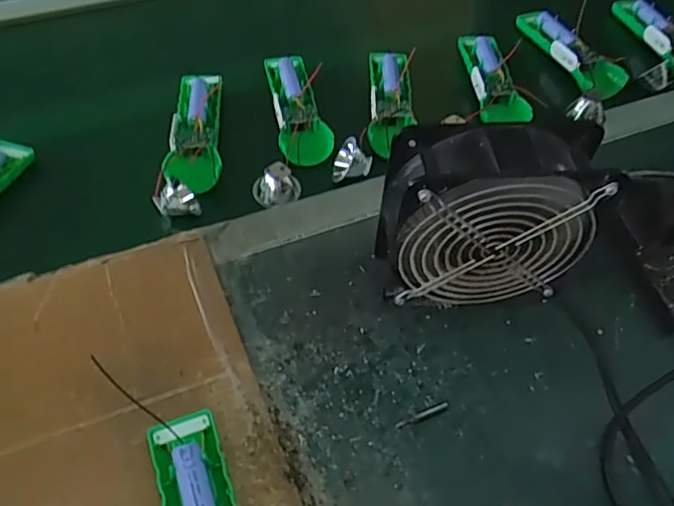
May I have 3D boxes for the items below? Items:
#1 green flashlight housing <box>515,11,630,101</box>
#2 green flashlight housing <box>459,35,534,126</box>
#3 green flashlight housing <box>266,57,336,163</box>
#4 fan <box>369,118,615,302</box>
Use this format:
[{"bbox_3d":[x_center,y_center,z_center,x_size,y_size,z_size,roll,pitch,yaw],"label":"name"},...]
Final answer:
[{"bbox_3d":[0.237,-0.209,0.596,0.035,0.030,0.149,-17,56,-16],"label":"green flashlight housing"},{"bbox_3d":[0.156,-0.173,0.589,0.041,0.037,0.132,-2,53,-6],"label":"green flashlight housing"},{"bbox_3d":[-0.037,-0.142,0.565,0.046,0.025,0.135,-8,54,-9],"label":"green flashlight housing"},{"bbox_3d":[0.104,-0.018,0.428,0.148,0.158,0.059,1,53,-3],"label":"fan"}]

